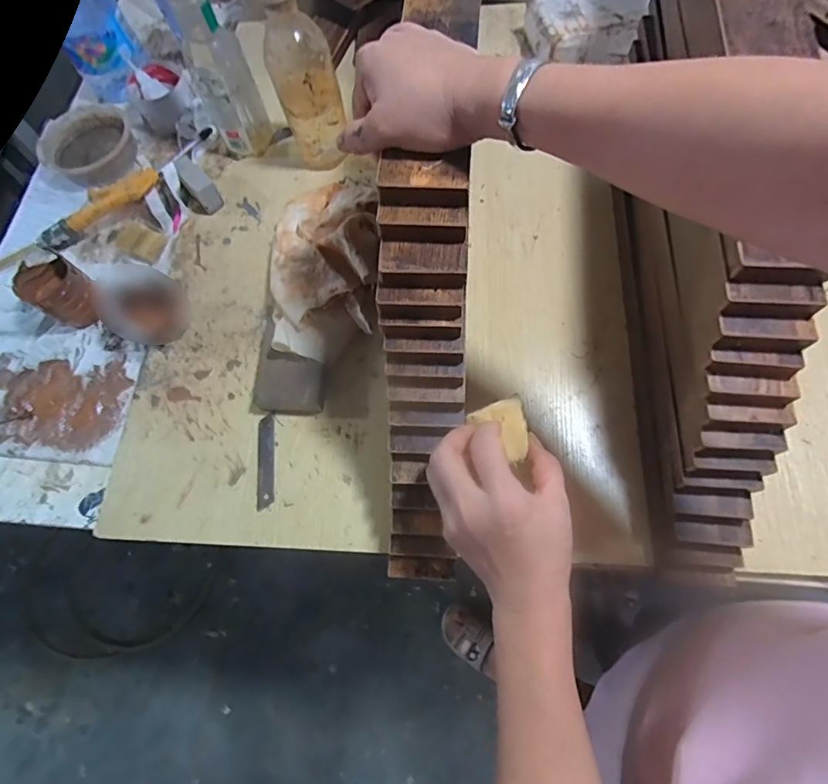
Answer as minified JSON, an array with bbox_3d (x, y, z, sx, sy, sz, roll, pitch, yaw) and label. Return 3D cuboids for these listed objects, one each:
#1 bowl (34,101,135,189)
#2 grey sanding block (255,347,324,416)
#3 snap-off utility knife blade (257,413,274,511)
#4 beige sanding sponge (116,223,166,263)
[{"bbox_3d":[-0.455,-0.349,0.662,0.134,0.037,0.123,-2,69,4],"label":"bowl"},{"bbox_3d":[-0.127,-0.008,0.495,0.069,0.035,0.055,5,70,6],"label":"grey sanding block"},{"bbox_3d":[-0.152,0.070,0.483,0.017,0.004,0.097,-8,69,2],"label":"snap-off utility knife blade"},{"bbox_3d":[-0.337,-0.187,0.584,0.046,0.009,0.040,23,70,-31],"label":"beige sanding sponge"}]

